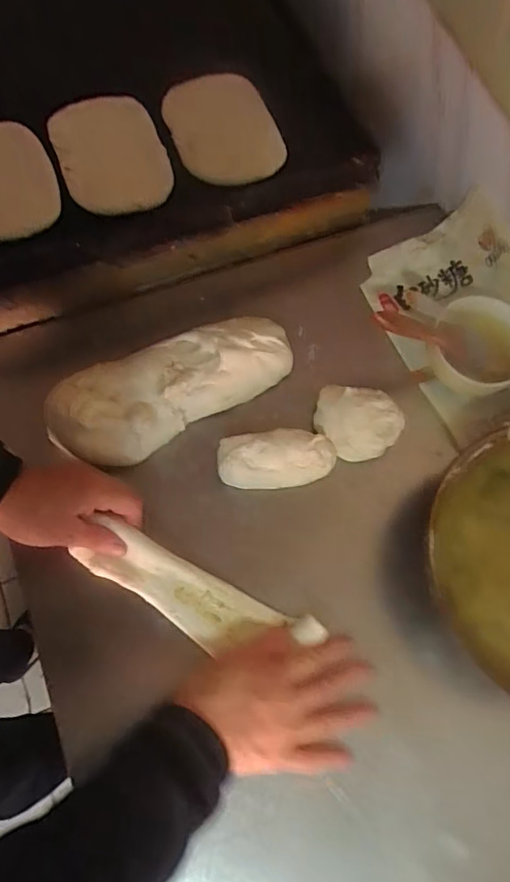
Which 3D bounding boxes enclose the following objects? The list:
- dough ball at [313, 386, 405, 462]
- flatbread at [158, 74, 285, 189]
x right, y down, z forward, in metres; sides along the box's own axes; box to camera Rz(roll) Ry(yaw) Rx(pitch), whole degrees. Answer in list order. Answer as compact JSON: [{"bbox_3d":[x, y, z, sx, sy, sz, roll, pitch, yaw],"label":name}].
[{"bbox_3d":[0.105,-0.018,0.571,0.084,0.061,0.073,8,71,1],"label":"dough ball"},{"bbox_3d":[-0.038,-0.359,0.630,0.114,0.020,0.179,-21,68,-1],"label":"flatbread"}]

